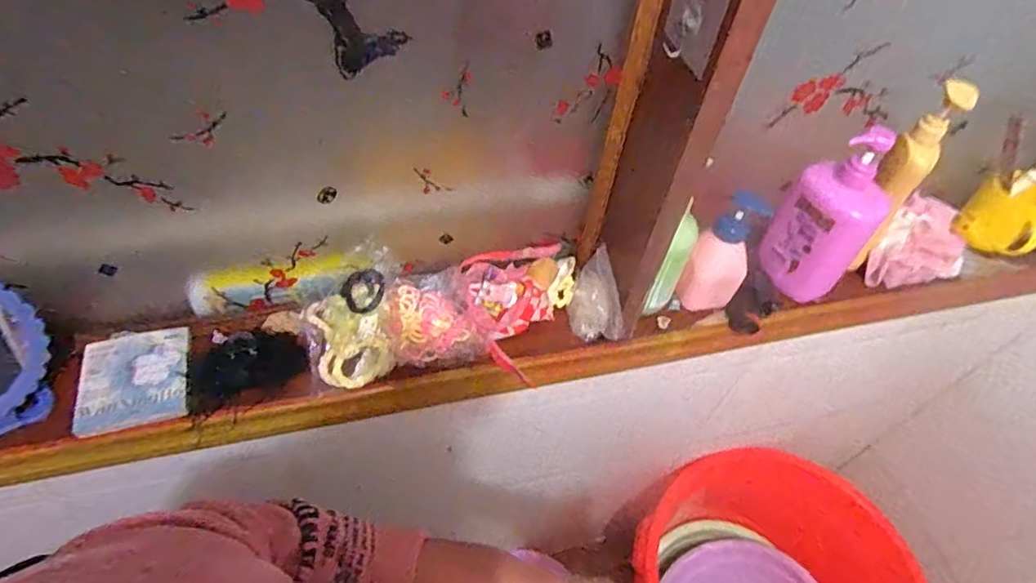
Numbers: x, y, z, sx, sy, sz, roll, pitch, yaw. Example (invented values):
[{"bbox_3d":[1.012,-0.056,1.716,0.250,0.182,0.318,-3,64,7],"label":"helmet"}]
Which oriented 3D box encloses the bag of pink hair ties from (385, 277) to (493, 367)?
[{"bbox_3d":[-0.097,0.030,0.655,0.104,0.052,0.106,-10,53,-14],"label":"bag of pink hair ties"}]

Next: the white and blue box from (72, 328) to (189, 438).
[{"bbox_3d":[-0.402,0.090,0.600,0.100,0.019,0.103,-11,58,-19],"label":"white and blue box"}]

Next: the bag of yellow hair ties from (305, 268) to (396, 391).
[{"bbox_3d":[-0.184,0.042,0.624,0.087,0.068,0.108,-11,53,-14],"label":"bag of yellow hair ties"}]

